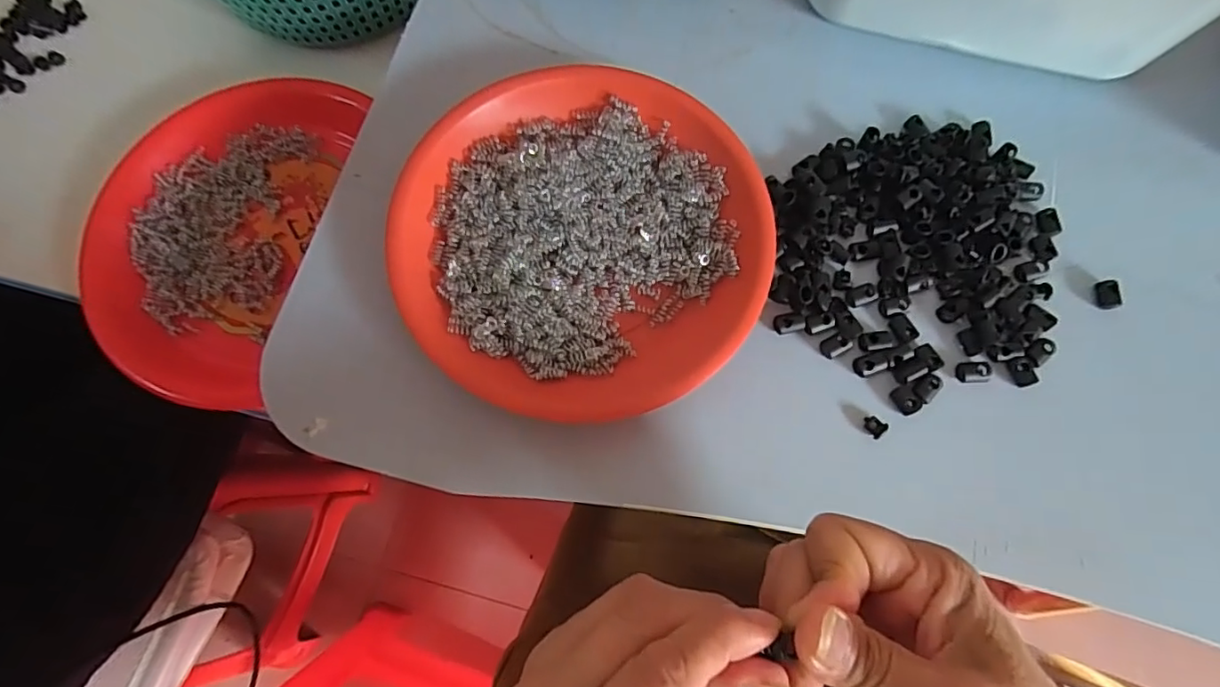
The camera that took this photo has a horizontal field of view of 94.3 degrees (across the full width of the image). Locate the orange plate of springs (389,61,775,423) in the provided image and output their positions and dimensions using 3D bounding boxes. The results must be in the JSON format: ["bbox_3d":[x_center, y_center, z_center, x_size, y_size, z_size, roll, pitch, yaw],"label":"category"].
[{"bbox_3d":[-0.014,-0.060,0.307,0.185,0.035,0.195,0,75,2],"label":"orange plate of springs"}]

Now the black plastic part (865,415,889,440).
[{"bbox_3d":[0.136,0.043,0.293,0.012,0.004,0.012,0,75,2],"label":"black plastic part"}]

